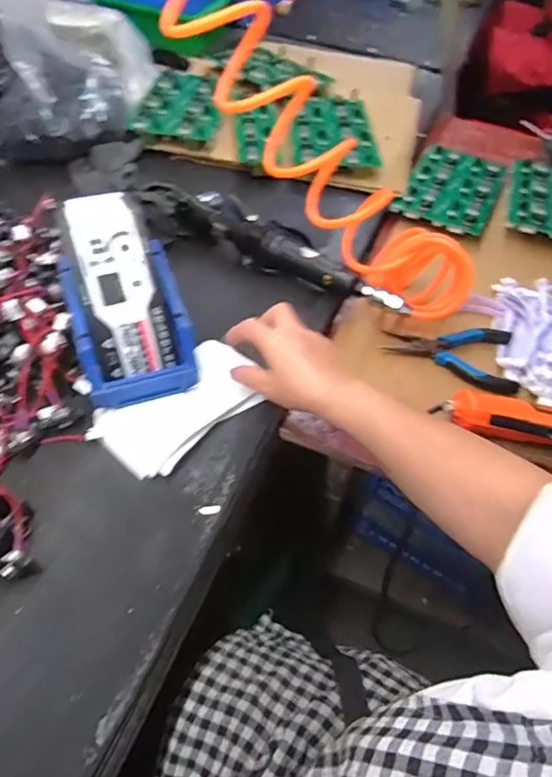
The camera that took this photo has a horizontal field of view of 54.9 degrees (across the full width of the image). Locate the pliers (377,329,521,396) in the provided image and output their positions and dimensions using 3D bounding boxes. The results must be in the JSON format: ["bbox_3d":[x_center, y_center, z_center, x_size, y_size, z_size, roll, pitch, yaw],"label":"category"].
[{"bbox_3d":[0.201,-0.046,0.606,0.148,0.016,0.088,9,52,2],"label":"pliers"}]

